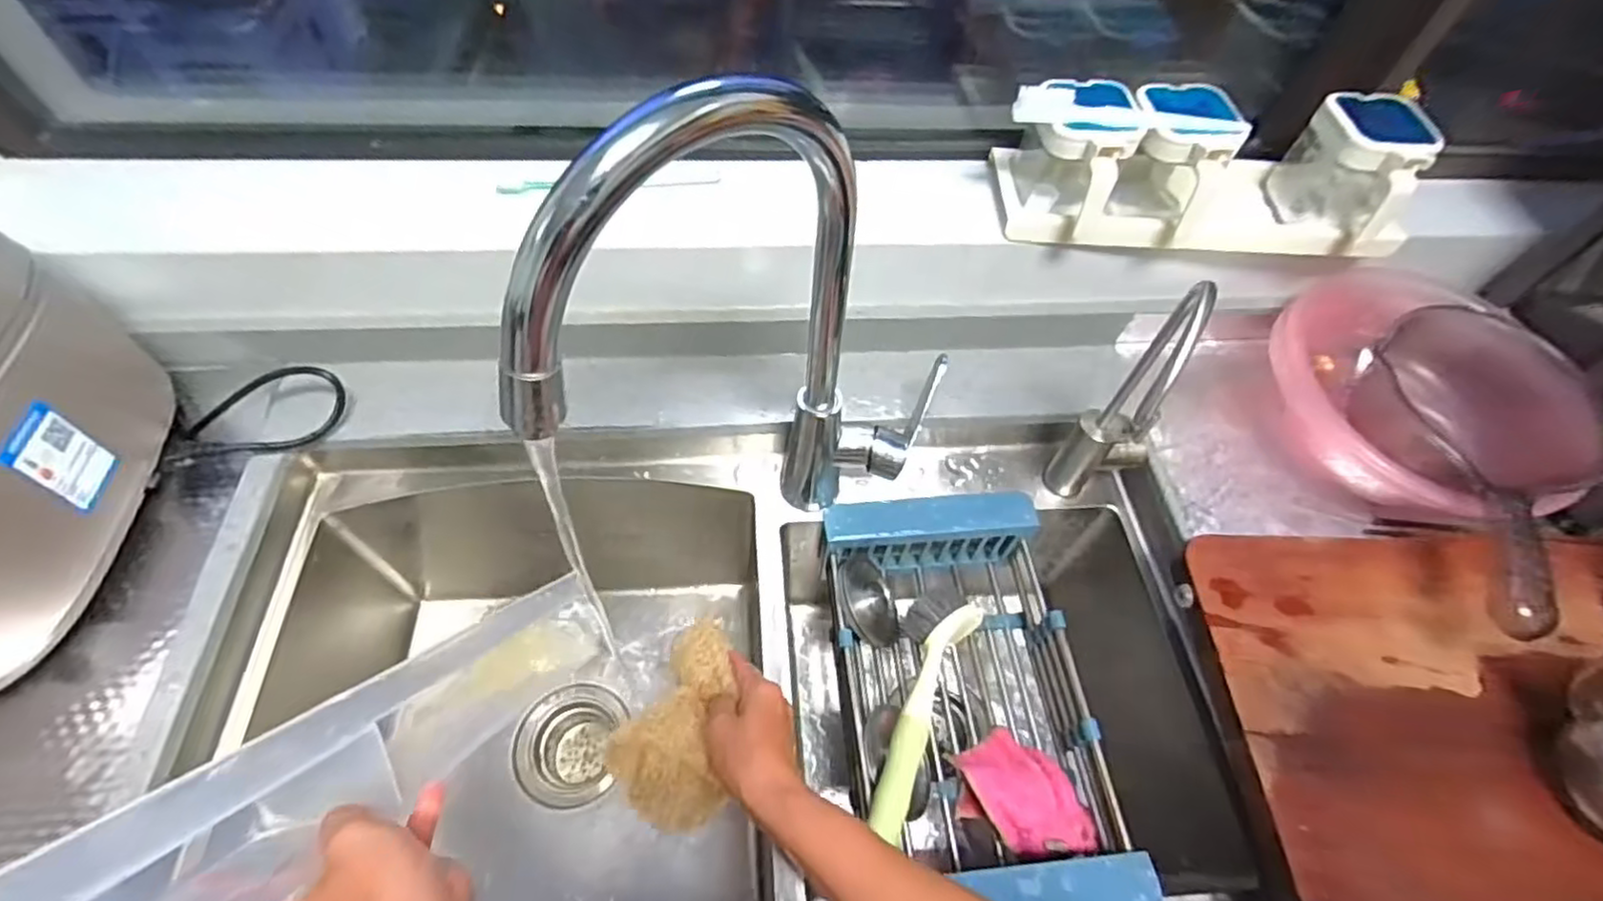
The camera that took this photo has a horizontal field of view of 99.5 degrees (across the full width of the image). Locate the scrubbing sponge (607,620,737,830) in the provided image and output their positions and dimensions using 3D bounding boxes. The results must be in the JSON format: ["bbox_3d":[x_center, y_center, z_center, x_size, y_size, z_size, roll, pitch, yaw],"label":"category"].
[{"bbox_3d":[-0.086,0.184,0.498,0.073,0.053,0.158,6,34,0],"label":"scrubbing sponge"}]

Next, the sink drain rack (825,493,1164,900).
[{"bbox_3d":[0.132,0.199,0.575,0.188,0.097,0.332,-3,57,-6],"label":"sink drain rack"}]

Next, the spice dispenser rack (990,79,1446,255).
[{"bbox_3d":[0.336,-0.233,0.581,0.336,0.136,0.127,2,57,-2],"label":"spice dispenser rack"}]

